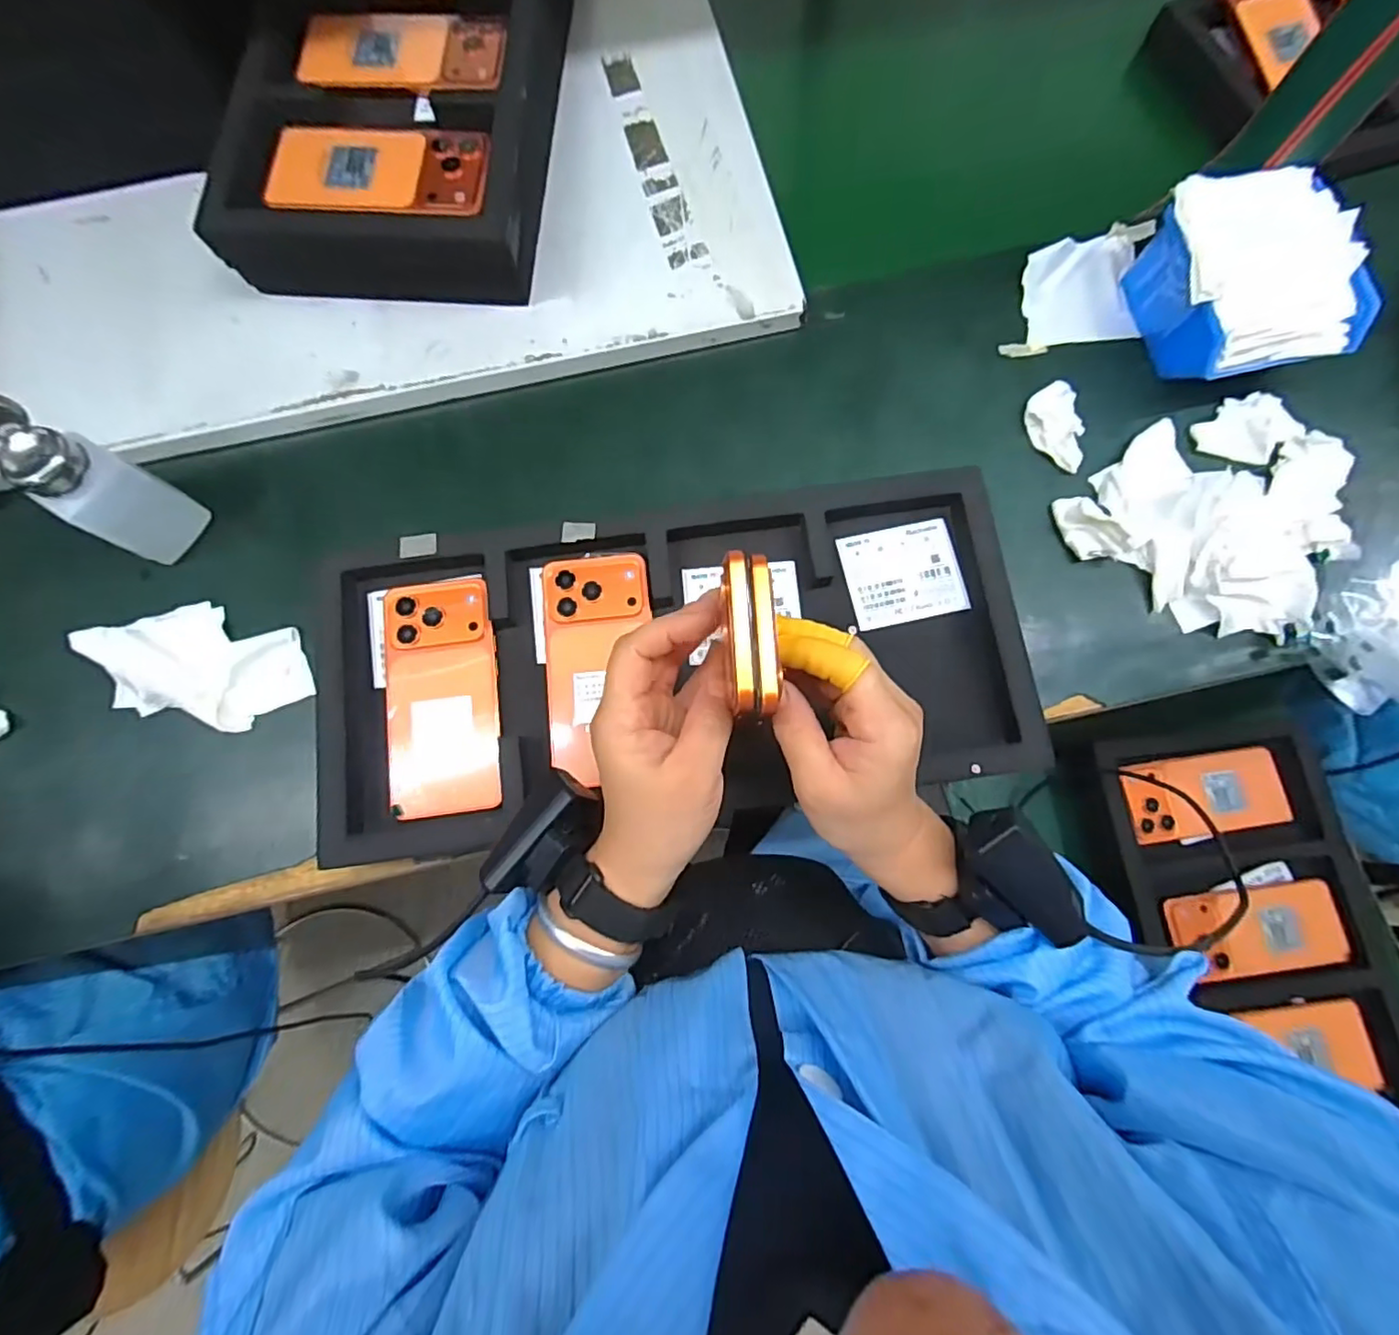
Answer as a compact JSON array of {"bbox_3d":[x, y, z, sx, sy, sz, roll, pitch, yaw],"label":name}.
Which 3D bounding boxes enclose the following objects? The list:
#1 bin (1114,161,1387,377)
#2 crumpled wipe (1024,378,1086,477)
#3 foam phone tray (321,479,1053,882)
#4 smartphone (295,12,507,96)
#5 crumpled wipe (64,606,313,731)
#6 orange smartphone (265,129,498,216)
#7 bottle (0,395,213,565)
[{"bbox_3d":[0.416,-0.290,0.473,0.127,0.076,0.139,-7,77,-1],"label":"bin"},{"bbox_3d":[0.280,-0.193,0.485,0.042,0.008,0.074,1,77,0],"label":"crumpled wipe"},{"bbox_3d":[-0.017,-0.007,0.430,0.476,0.027,0.216,-9,79,-2],"label":"foam phone tray"},{"bbox_3d":[-0.232,-0.486,0.482,0.158,0.010,0.086,1,77,0],"label":"smartphone"},{"bbox_3d":[-0.367,-0.003,0.446,0.161,0.021,0.081,10,77,2],"label":"crumpled wipe"},{"bbox_3d":[-0.237,-0.368,0.456,0.160,0.009,0.077,3,77,1],"label":"orange smartphone"},{"bbox_3d":[-0.408,-0.121,0.404,0.058,0.115,0.053,24,78,5],"label":"bottle"}]

